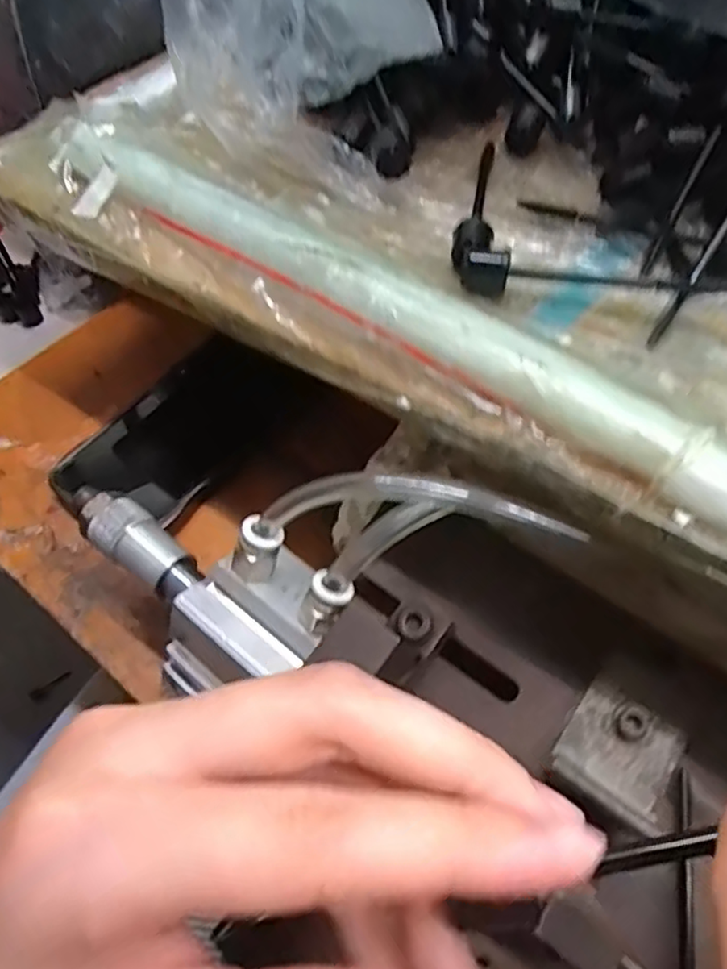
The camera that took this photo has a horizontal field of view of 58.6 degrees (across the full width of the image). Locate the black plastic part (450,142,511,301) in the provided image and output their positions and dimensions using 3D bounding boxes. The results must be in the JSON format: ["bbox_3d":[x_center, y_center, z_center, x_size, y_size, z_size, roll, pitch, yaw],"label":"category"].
[{"bbox_3d":[0.046,-0.111,0.256,0.020,0.013,0.096,4,55,4],"label":"black plastic part"}]

